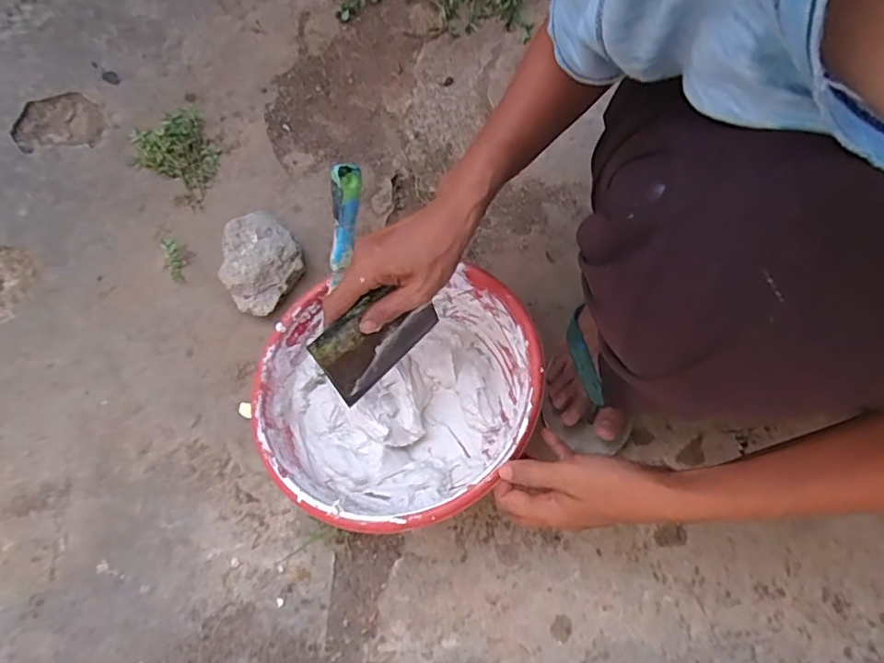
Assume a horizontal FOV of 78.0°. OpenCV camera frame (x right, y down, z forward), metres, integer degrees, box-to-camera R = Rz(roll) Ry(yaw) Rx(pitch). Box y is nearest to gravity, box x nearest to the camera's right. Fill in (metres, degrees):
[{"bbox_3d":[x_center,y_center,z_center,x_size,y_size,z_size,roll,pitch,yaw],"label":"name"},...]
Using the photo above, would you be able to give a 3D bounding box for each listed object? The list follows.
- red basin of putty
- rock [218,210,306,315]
[{"bbox_3d":[-0.043,0.053,0.505,0.246,0.107,0.236,0,70,0],"label":"red basin of putty"},{"bbox_3d":[-0.202,-0.074,0.605,0.080,0.067,0.101,30,73,10],"label":"rock"}]

